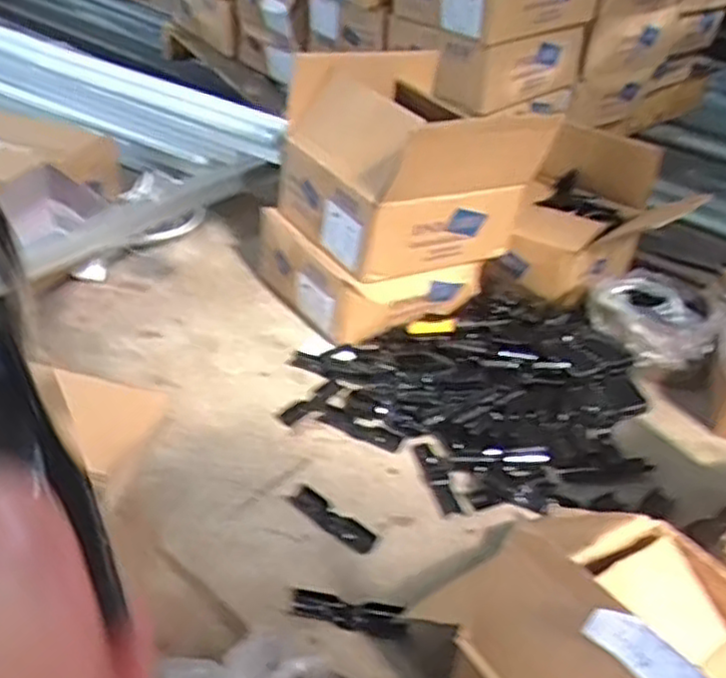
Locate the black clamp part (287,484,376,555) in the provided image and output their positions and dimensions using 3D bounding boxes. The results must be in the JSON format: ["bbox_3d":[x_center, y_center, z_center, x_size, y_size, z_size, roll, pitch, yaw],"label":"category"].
[{"bbox_3d":[-0.037,0.222,0.946,0.127,0.011,0.034,29,39,30],"label":"black clamp part"}]

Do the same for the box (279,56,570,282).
[{"bbox_3d":[0.079,-0.271,1.257,0.358,0.292,0.318,-9,37,-22],"label":"box"}]

